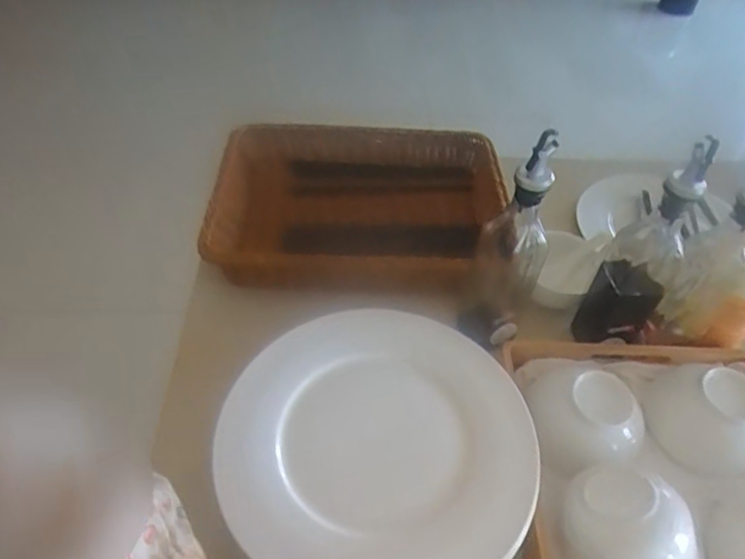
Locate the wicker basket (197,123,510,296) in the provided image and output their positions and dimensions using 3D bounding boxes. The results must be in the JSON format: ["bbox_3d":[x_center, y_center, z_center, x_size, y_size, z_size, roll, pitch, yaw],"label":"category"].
[{"bbox_3d":[-0.019,-0.100,0.771,0.370,0.092,0.290,1,47,-3],"label":"wicker basket"}]

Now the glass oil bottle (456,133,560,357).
[{"bbox_3d":[0.137,-0.029,0.553,0.060,0.229,0.052,35,55,26],"label":"glass oil bottle"}]

